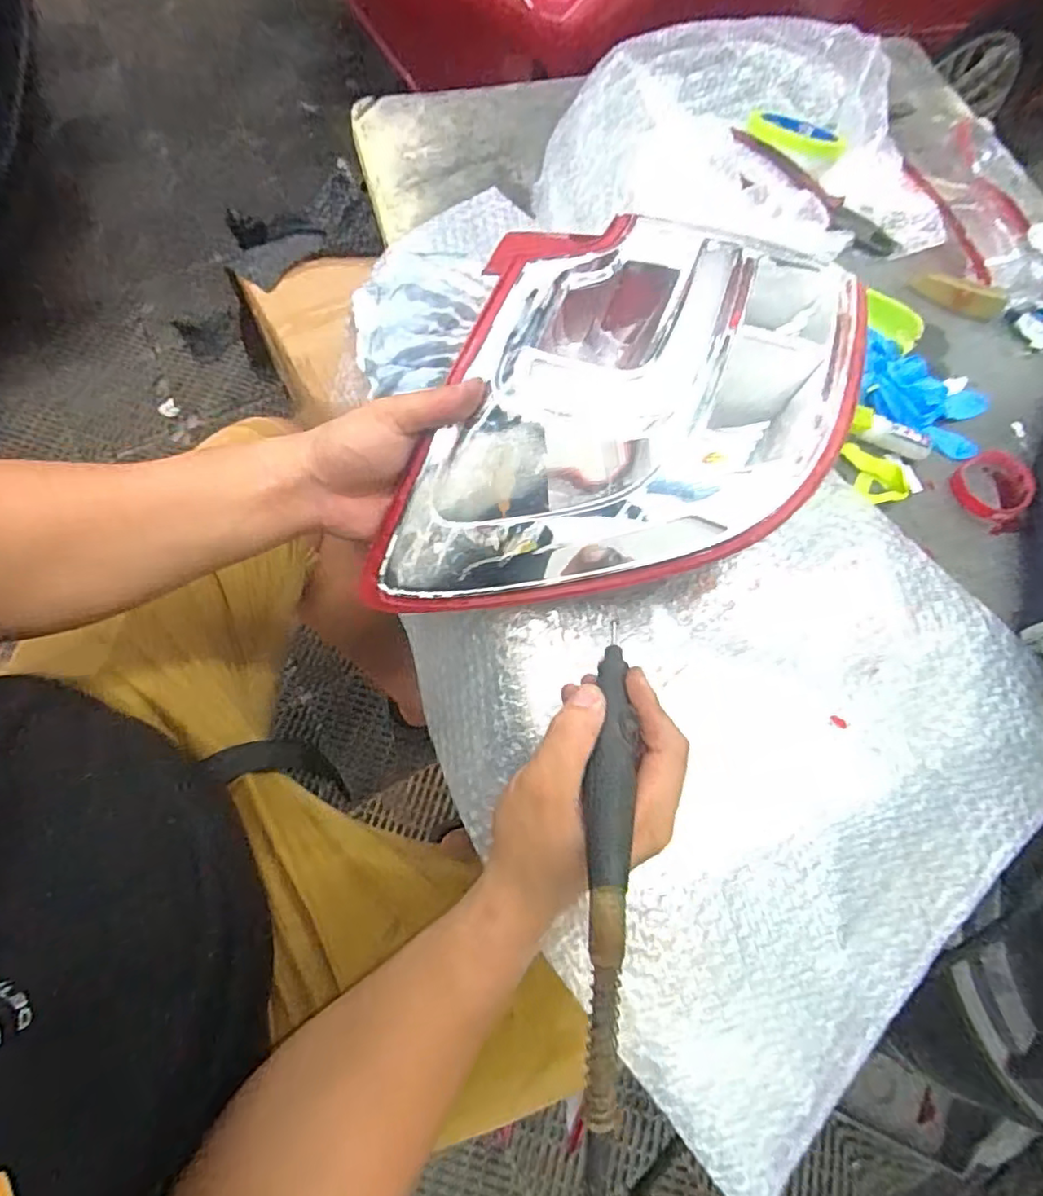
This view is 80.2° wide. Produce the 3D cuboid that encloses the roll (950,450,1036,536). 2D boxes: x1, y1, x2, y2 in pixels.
[{"bbox_3d":[0.382,-0.089,0.495,0.061,0.021,0.060,1,68,-2],"label":"roll"}]

